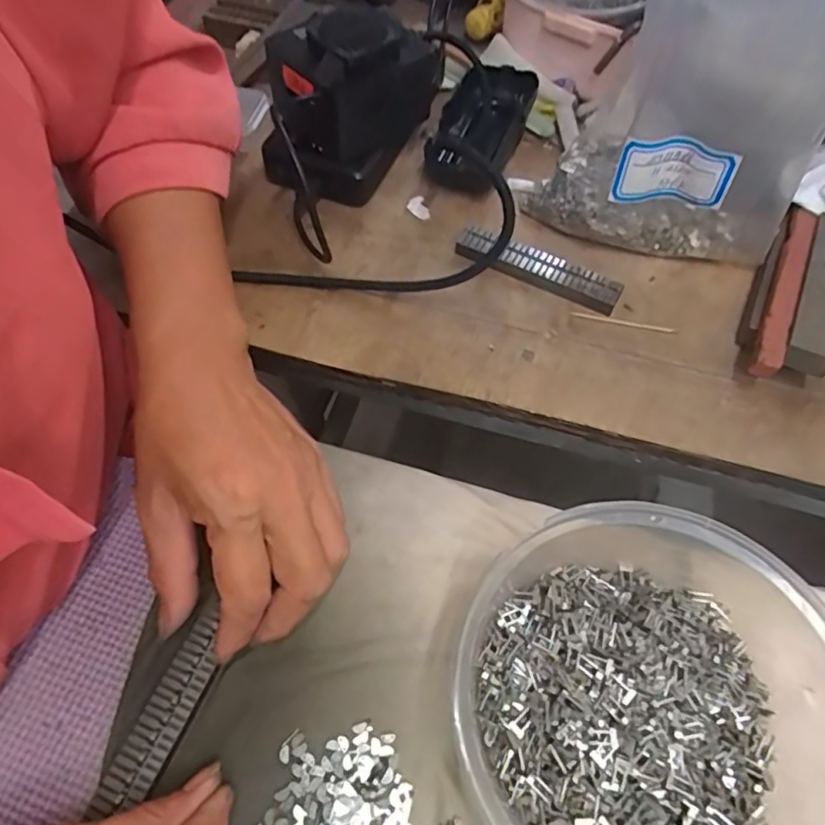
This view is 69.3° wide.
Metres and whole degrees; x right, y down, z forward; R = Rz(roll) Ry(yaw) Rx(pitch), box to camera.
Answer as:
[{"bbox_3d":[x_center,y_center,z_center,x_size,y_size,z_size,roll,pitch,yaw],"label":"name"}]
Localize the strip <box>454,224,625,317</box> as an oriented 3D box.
[{"bbox_3d":[0.072,-0.084,0.347,0.098,0.012,0.018,27,62,13],"label":"strip"}]

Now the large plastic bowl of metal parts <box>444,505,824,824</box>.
[{"bbox_3d":[0.087,0.108,0.221,0.141,0.057,0.133,1,59,-2],"label":"large plastic bowl of metal parts"}]

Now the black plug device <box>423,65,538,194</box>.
[{"bbox_3d":[0.048,-0.197,0.408,0.055,0.021,0.104,23,61,11],"label":"black plug device"}]

